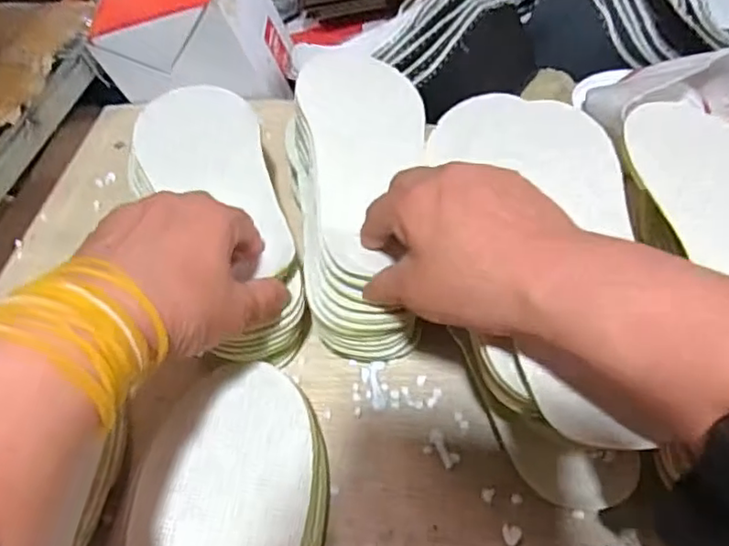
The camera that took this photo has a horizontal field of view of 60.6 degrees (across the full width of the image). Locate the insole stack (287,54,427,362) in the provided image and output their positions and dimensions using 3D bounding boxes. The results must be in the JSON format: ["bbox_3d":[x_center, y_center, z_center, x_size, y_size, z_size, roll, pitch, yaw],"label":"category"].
[{"bbox_3d":[-0.004,-0.065,0.420,0.084,0.062,0.255,-1,57,2],"label":"insole stack"}]

